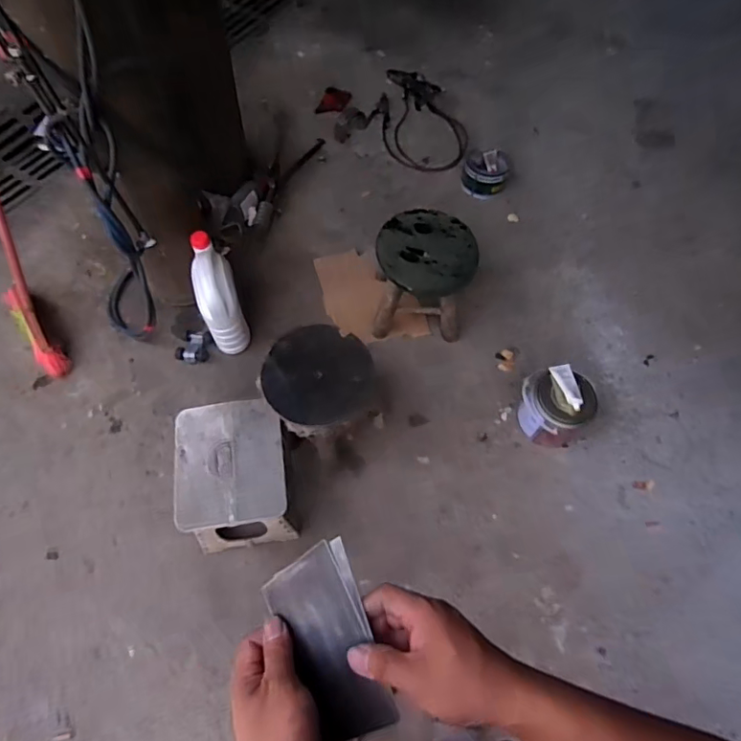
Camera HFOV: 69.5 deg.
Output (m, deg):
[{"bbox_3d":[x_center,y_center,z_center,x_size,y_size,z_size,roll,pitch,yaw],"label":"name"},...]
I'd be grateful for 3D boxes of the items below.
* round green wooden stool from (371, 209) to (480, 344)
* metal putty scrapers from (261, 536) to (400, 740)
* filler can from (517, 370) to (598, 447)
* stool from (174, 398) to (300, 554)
[{"bbox_3d":[0.148,-0.264,1.480,0.255,0.241,0.248,5,64,1],"label":"round green wooden stool"},{"bbox_3d":[-0.031,0.214,0.420,0.079,0.009,0.140,-29,79,18],"label":"metal putty scrapers"},{"bbox_3d":[0.462,0.103,1.368,0.182,0.184,0.163,41,69,19],"label":"filler can"},{"bbox_3d":[-0.305,0.240,1.226,0.228,0.202,0.267,-7,64,-5],"label":"stool"}]

